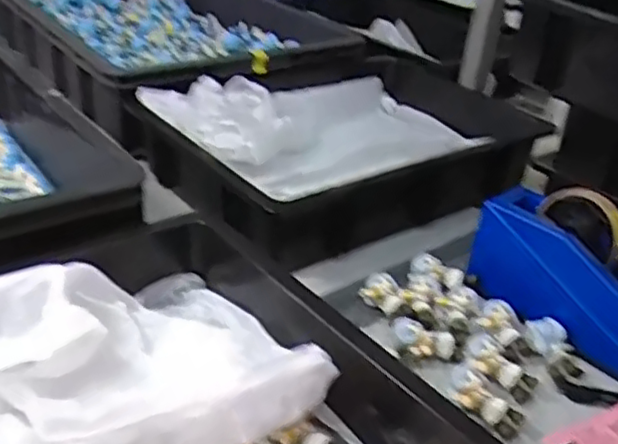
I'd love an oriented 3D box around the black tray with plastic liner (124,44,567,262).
[{"bbox_3d":[0.039,-0.102,0.834,0.420,0.116,0.314,-17,38,-34],"label":"black tray with plastic liner"}]

